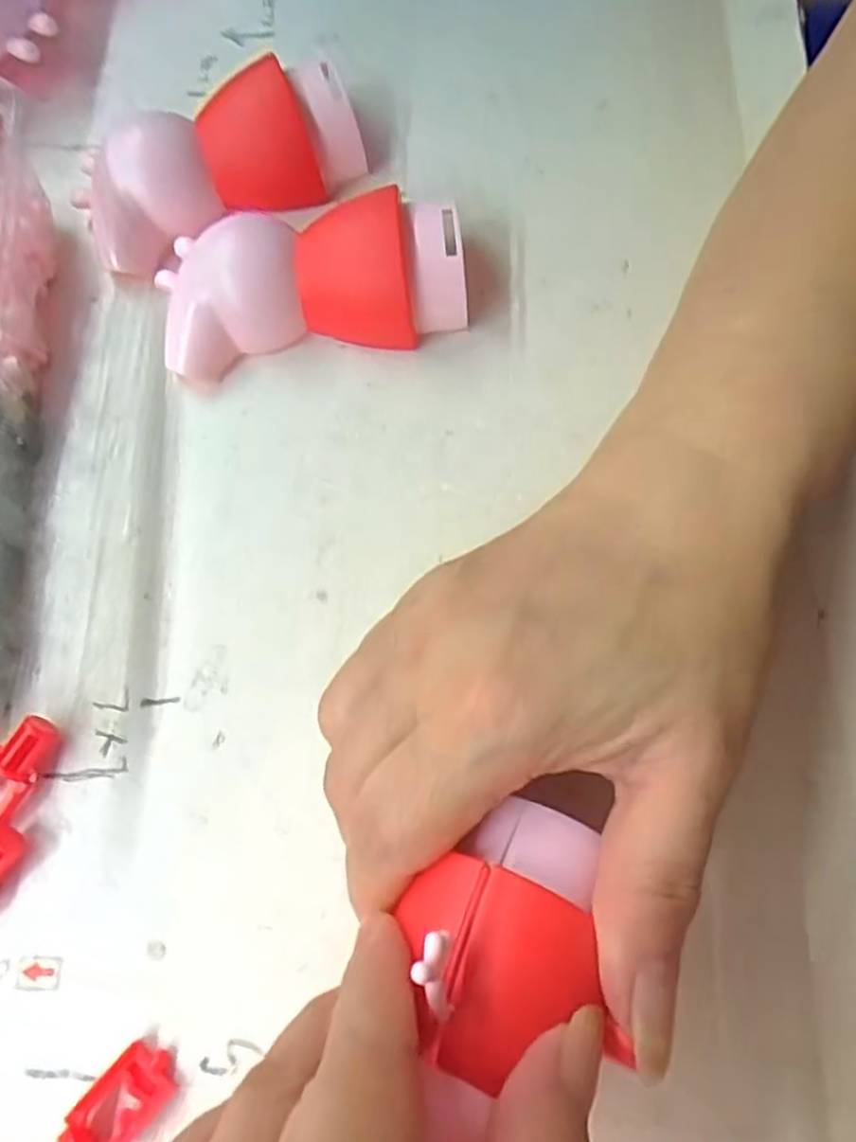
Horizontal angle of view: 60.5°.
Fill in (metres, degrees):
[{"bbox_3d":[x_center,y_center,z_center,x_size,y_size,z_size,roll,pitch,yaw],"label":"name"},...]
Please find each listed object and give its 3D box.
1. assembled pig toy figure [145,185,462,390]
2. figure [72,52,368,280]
[{"bbox_3d":[-0.040,-0.098,0.244,0.098,0.033,0.047,-10,71,1],"label":"assembled pig toy figure"},{"bbox_3d":[-0.075,-0.146,0.261,0.101,0.030,0.046,-26,71,-4],"label":"figure"}]

